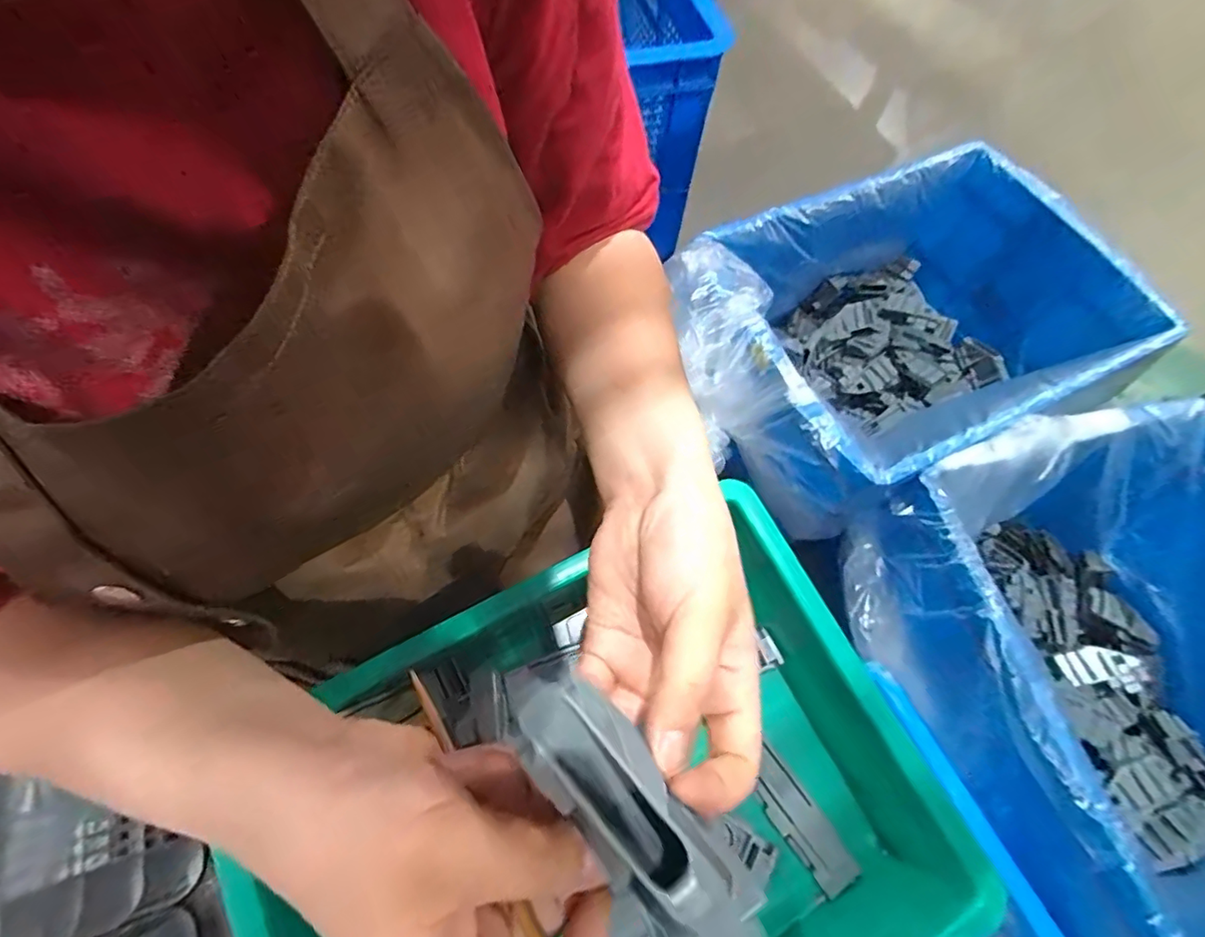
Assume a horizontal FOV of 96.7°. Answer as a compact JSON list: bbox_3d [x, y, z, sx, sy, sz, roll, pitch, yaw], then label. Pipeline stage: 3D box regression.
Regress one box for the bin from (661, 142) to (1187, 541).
[{"bbox_3d":[0.442,-0.200,0.846,0.586,0.297,0.426,-23,70,-13],"label":"bin"}]

